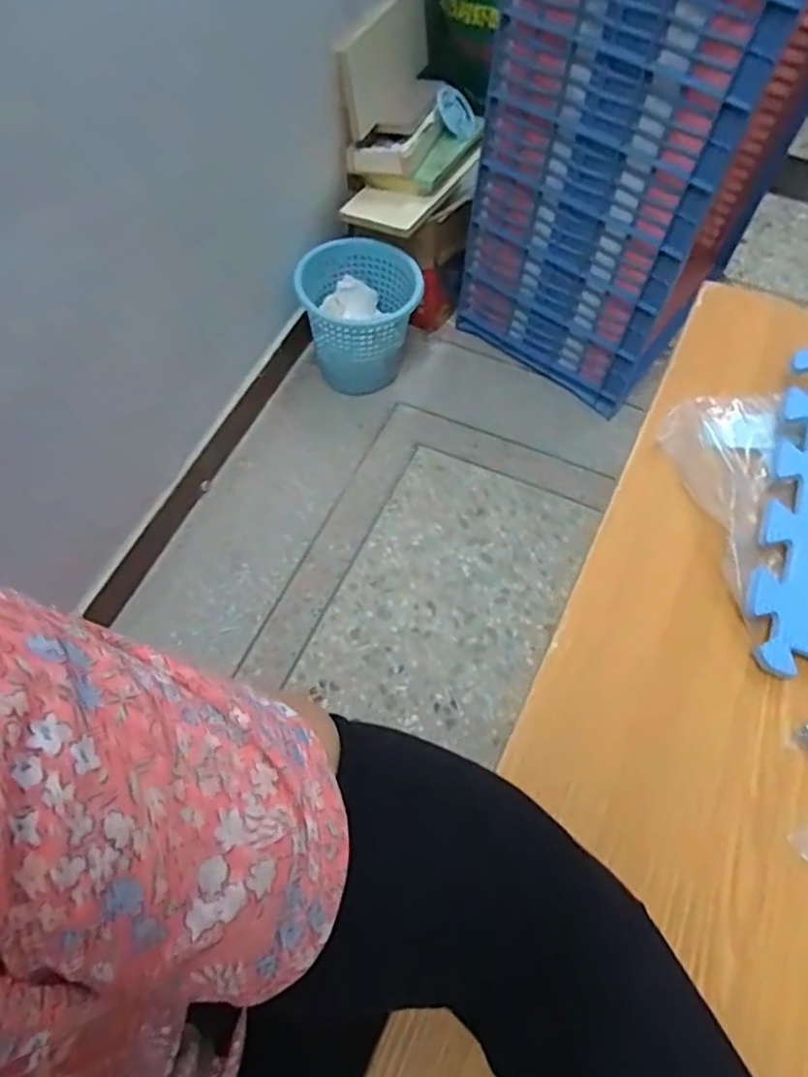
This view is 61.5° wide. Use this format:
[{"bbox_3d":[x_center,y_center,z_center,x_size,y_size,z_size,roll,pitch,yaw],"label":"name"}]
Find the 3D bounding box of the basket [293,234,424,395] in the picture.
[{"bbox_3d":[-0.100,-0.487,1.506,0.246,0.257,0.206,-1,61,-4],"label":"basket"}]

